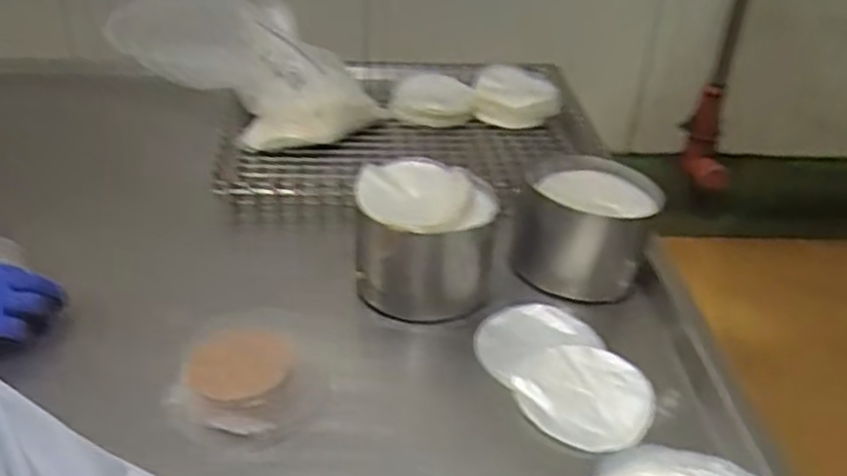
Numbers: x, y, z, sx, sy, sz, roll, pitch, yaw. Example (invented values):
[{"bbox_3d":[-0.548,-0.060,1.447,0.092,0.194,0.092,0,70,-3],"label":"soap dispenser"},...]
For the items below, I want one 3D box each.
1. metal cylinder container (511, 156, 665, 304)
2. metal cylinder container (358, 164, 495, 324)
[{"bbox_3d":[0.176,-0.008,0.813,0.141,0.120,0.134,3,34,0],"label":"metal cylinder container"},{"bbox_3d":[0.004,0.002,0.746,0.135,0.122,0.133,9,34,9],"label":"metal cylinder container"}]

